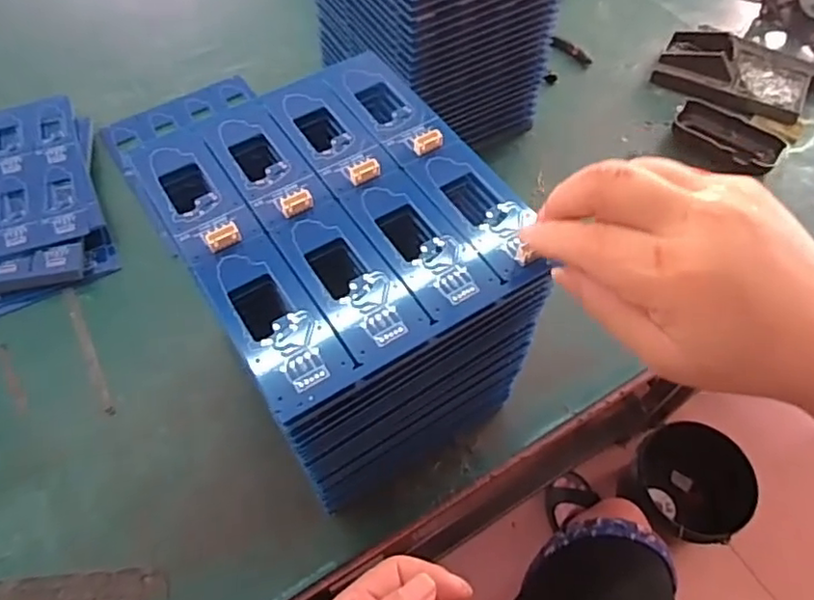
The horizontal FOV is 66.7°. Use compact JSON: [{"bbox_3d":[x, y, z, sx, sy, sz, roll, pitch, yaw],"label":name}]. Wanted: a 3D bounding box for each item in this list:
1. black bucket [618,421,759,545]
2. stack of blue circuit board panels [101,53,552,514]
[{"bbox_3d":[0.527,0.359,1.177,0.238,0.178,0.198,-27,63,-17],"label":"black bucket"},{"bbox_3d":[-0.044,-0.011,0.415,0.165,0.222,0.223,-33,70,-17],"label":"stack of blue circuit board panels"}]

